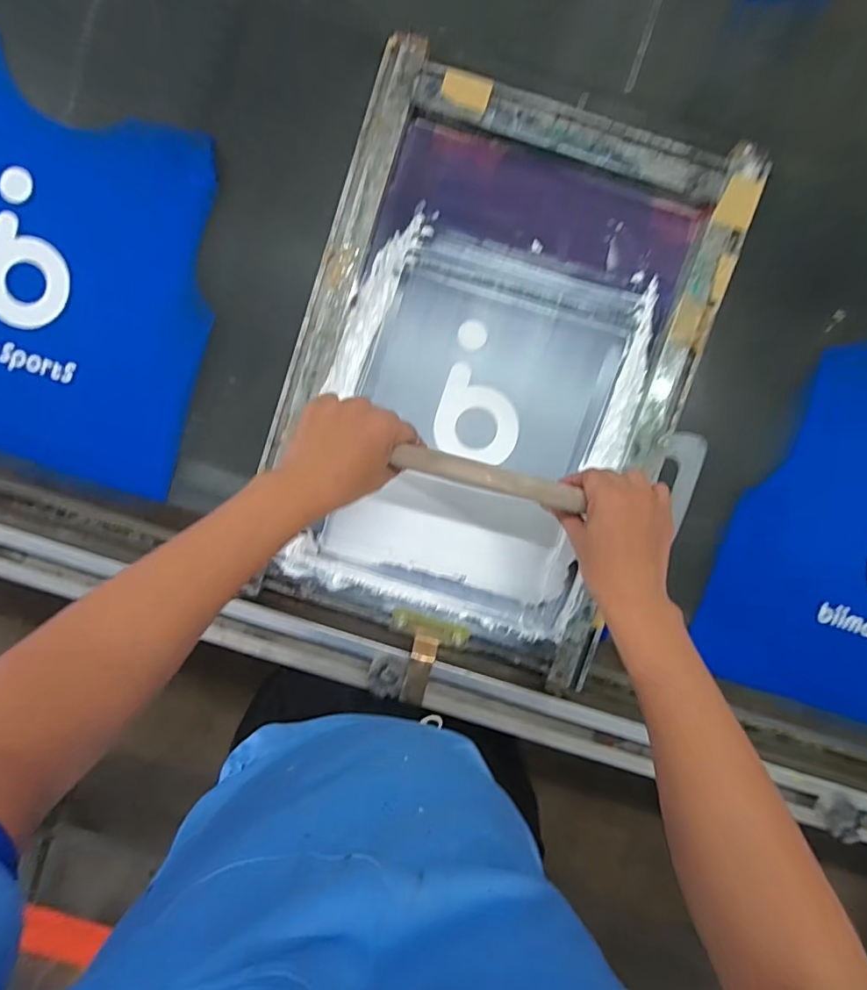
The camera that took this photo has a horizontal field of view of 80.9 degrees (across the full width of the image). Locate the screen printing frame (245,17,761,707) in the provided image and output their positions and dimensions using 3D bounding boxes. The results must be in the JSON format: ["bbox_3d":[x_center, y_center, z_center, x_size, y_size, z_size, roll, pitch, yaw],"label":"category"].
[{"bbox_3d":[0.058,-0.127,0.528,0.387,0.028,0.549,18,91,1],"label":"screen printing frame"}]

